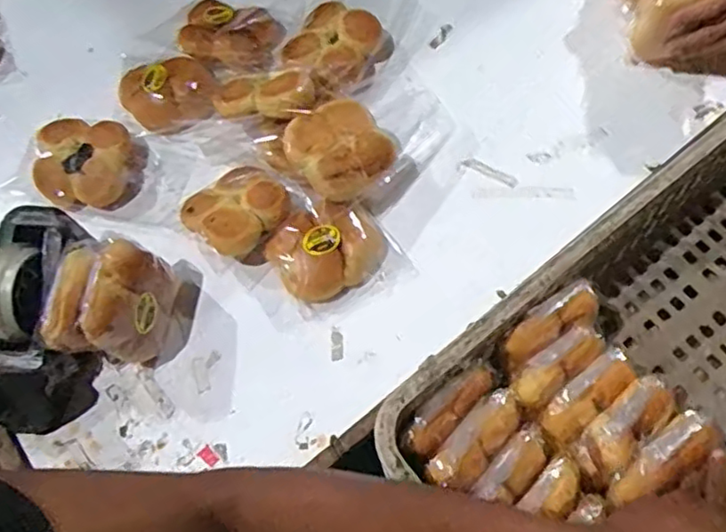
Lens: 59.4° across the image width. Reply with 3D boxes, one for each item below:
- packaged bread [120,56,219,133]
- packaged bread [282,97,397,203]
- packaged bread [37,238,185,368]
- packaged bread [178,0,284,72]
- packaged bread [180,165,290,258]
[{"bbox_3d":[-0.241,-0.214,0.788,0.119,0.035,0.089,-12,66,-3],"label":"packaged bread"},{"bbox_3d":[-0.027,-0.122,0.688,0.101,0.042,0.101,-40,84,-19],"label":"packaged bread"},{"bbox_3d":[-0.247,0.042,0.646,0.103,0.096,0.115,9,67,6],"label":"packaged bread"},{"bbox_3d":[-0.172,-0.294,0.800,0.126,0.041,0.086,18,68,10],"label":"packaged bread"},{"bbox_3d":[-0.137,-0.063,0.706,0.105,0.039,0.101,-1,66,2],"label":"packaged bread"}]

